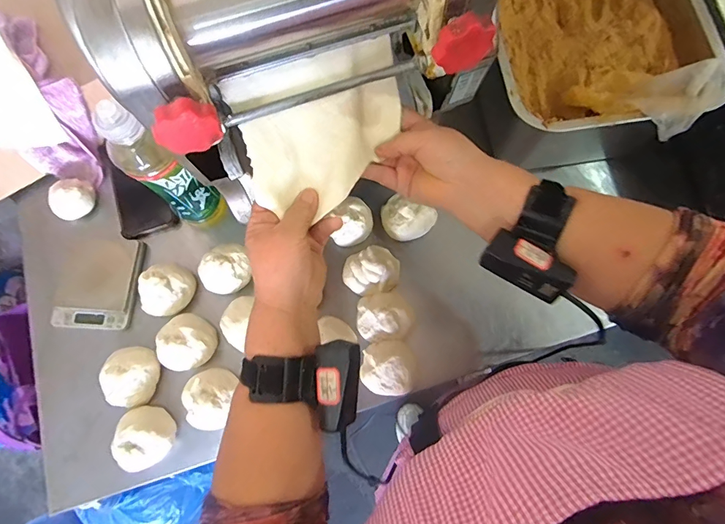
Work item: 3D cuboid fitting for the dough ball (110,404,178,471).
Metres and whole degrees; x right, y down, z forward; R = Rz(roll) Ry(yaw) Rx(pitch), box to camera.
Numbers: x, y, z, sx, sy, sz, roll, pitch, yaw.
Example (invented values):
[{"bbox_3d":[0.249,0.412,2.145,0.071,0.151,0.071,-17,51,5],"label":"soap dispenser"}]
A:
[{"bbox_3d":[-0.265,0.216,0.505,0.063,0.049,0.068,0,74,1],"label":"dough ball"}]

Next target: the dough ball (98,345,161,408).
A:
[{"bbox_3d":[-0.293,0.148,0.520,0.057,0.046,0.076,13,75,5],"label":"dough ball"}]

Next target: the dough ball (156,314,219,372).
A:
[{"bbox_3d":[-0.227,0.104,0.531,0.068,0.038,0.066,0,74,1],"label":"dough ball"}]

